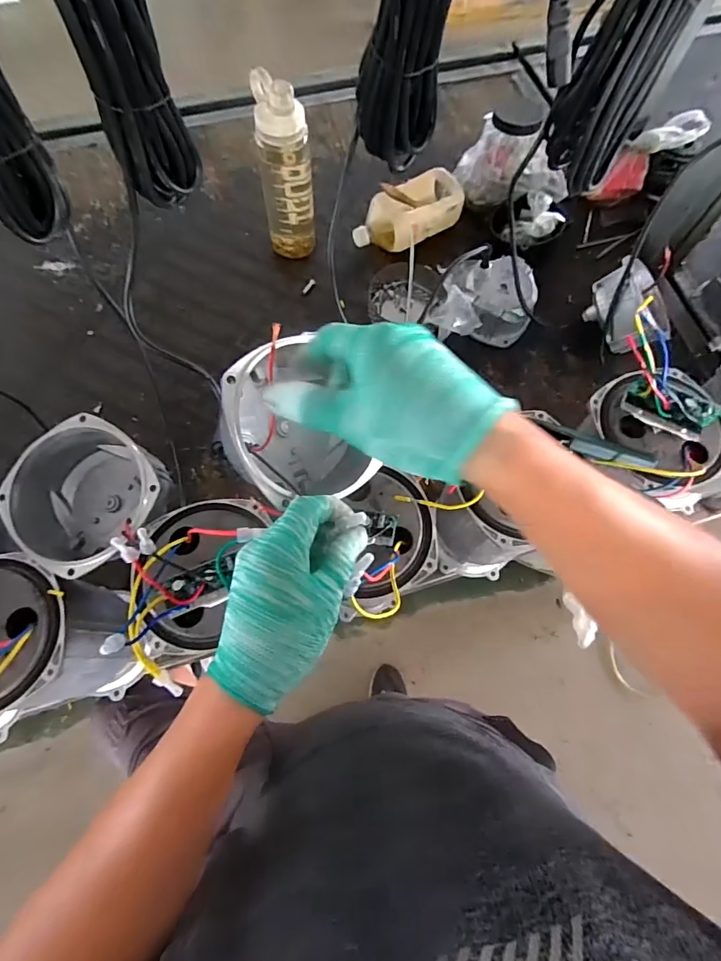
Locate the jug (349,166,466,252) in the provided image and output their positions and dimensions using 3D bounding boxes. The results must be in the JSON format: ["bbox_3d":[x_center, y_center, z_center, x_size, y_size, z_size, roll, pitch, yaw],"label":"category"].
[{"bbox_3d":[0.085,-0.481,0.830,0.208,0.067,0.112,-38,76,-13],"label":"jug"}]

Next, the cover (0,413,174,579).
[{"bbox_3d":[-0.259,0.021,0.446,0.130,0.084,0.122,0,70,-1],"label":"cover"}]

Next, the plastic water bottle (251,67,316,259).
[{"bbox_3d":[-0.119,-0.485,0.732,0.079,0.262,0.070,-7,71,-4],"label":"plastic water bottle"}]

